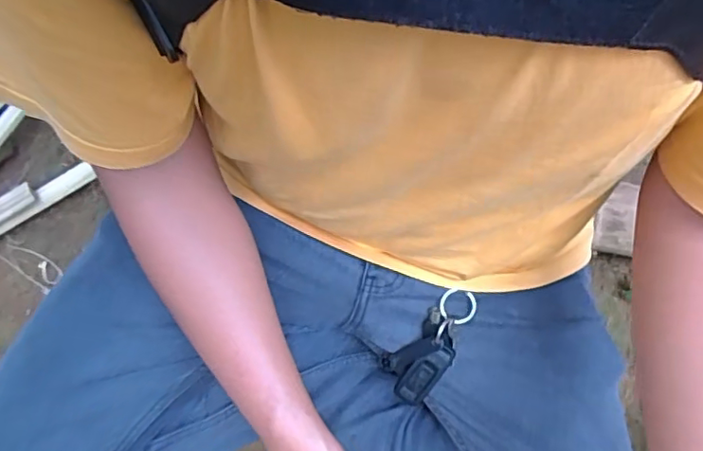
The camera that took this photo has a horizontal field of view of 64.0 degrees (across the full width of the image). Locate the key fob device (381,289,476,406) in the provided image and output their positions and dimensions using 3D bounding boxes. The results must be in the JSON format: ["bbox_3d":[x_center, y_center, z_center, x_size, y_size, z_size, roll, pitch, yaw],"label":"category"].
[{"bbox_3d":[0.070,0.109,0.514,0.053,0.028,0.114,33,106,11],"label":"key fob device"}]

